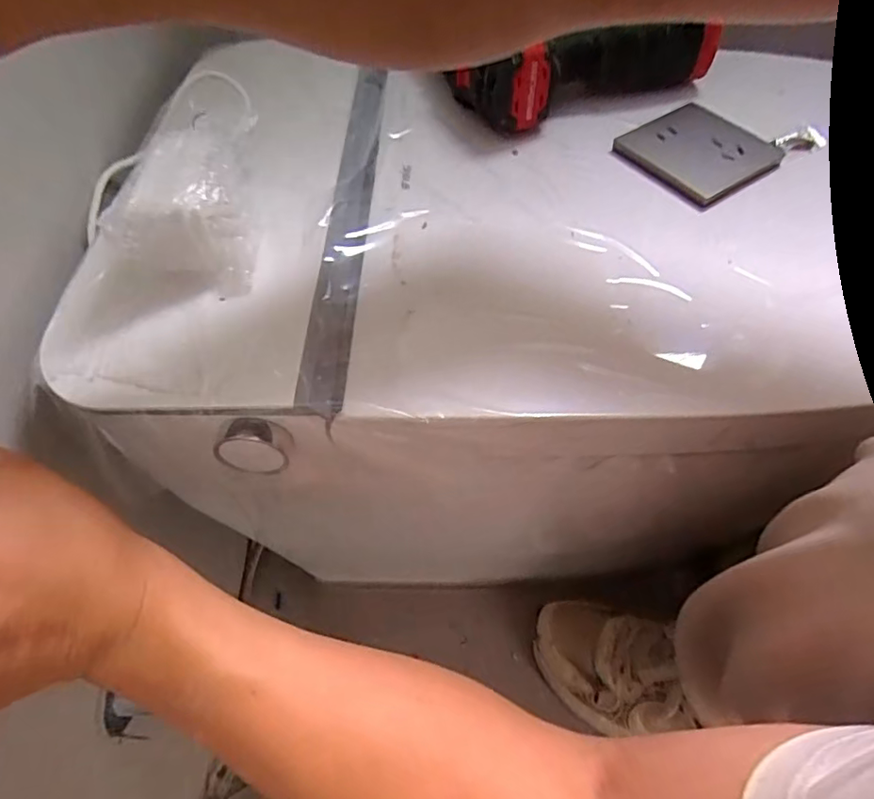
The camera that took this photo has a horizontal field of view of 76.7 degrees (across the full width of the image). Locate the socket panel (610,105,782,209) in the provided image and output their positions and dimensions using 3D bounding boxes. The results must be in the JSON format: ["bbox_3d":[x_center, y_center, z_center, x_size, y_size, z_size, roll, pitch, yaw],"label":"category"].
[{"bbox_3d":[0.179,-0.172,0.383,0.089,0.010,0.083,-28,60,-17],"label":"socket panel"}]

